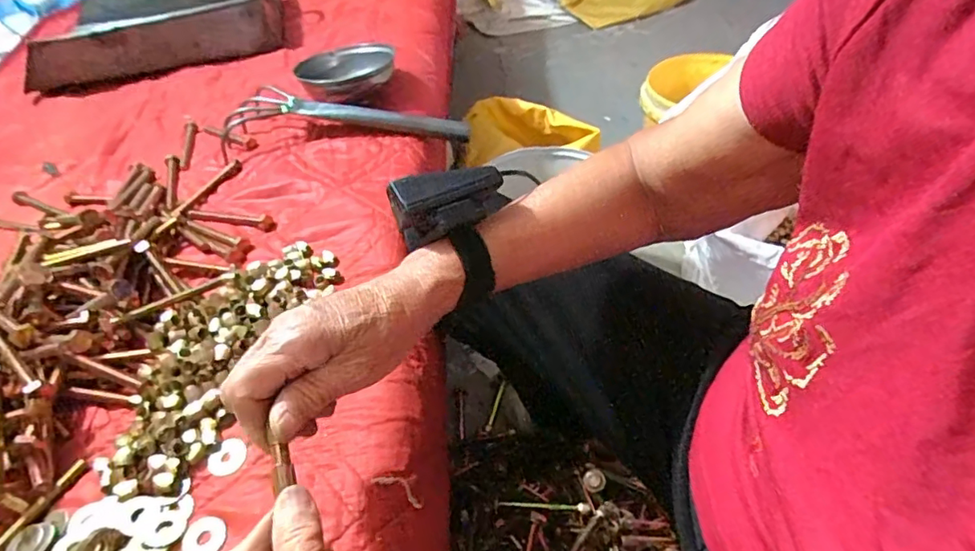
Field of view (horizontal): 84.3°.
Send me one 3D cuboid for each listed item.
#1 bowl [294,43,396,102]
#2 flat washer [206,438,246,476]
[{"bbox_3d":[-0.189,-0.276,0.735,0.128,0.040,0.128,-3,46,3],"label":"bowl"},{"bbox_3d":[-0.184,0.129,0.383,0.023,0.004,0.027,19,51,22],"label":"flat washer"}]

